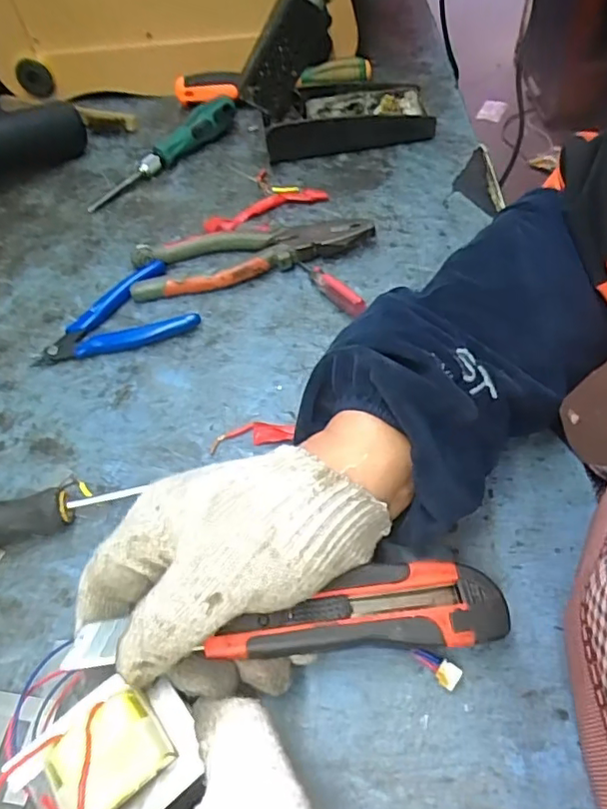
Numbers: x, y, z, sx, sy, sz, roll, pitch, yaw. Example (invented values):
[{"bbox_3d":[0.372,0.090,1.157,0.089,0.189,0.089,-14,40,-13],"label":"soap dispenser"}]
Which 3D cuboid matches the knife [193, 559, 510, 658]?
[{"bbox_3d":[0.029,0.098,0.266,0.133,0.013,0.038,-4,54,-10],"label":"knife"}]

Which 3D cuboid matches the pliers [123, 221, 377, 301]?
[{"bbox_3d":[-0.041,-0.119,0.456,0.190,0.021,0.051,-8,55,-1],"label":"pliers"}]

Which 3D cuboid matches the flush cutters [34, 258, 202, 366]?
[{"bbox_3d":[-0.147,-0.073,0.440,0.118,0.015,0.083,-17,55,-7],"label":"flush cutters"}]

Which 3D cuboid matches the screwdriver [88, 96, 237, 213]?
[{"bbox_3d":[-0.133,-0.249,0.550,0.031,0.028,0.183,36,65,26],"label":"screwdriver"}]

